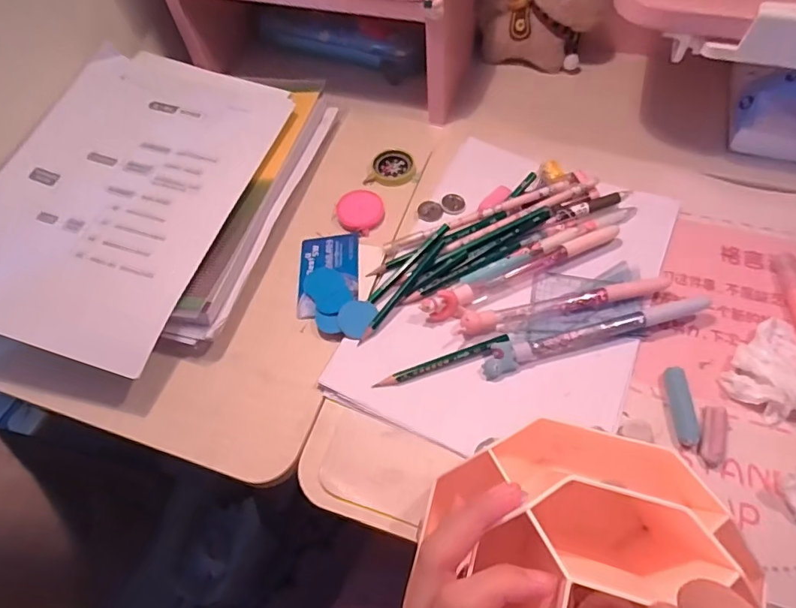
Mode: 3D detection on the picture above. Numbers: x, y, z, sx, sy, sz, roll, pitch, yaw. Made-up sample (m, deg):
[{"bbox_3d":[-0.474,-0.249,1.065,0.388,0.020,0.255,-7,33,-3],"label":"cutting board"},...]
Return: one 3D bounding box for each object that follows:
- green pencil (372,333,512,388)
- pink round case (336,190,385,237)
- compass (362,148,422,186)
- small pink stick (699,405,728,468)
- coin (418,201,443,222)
[{"bbox_3d":[0.035,0.045,0.384,0.109,0.008,0.008,-18,59,-6],"label":"green pencil"},{"bbox_3d":[-0.036,-0.089,0.475,0.046,0.009,0.046,0,66,0],"label":"pink round case"},{"bbox_3d":[-0.004,-0.140,0.505,0.052,0.011,0.042,6,60,8],"label":"compass"},{"bbox_3d":[0.221,0.092,0.344,0.016,0.012,0.039,17,62,14],"label":"small pink stick"},{"bbox_3d":[0.031,-0.088,0.469,0.024,0.004,0.022,-1,71,4],"label":"coin"}]

